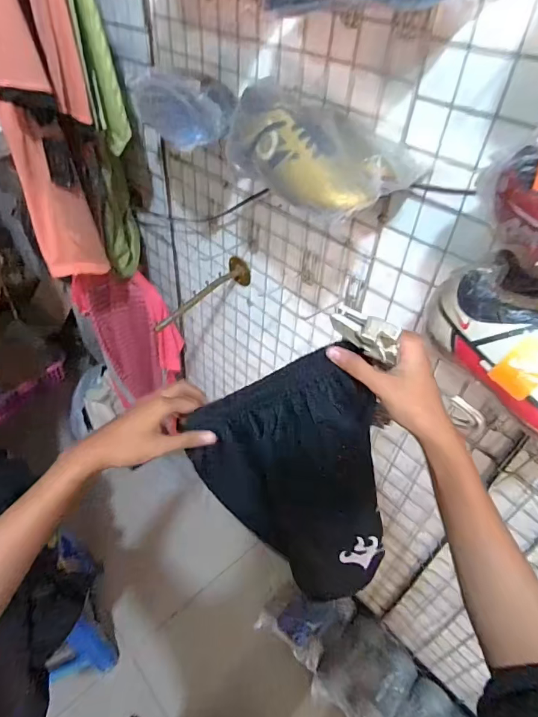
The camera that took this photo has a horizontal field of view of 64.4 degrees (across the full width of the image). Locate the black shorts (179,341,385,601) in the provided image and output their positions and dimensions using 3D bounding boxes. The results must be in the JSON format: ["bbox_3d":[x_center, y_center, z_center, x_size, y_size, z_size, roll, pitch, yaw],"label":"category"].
[{"bbox_3d":[0.038,0.143,0.508,0.235,0.348,0.104,22,47,18],"label":"black shorts"}]

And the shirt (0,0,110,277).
[{"bbox_3d":[-0.389,-0.432,0.762,0.158,0.620,0.116,-25,51,-26],"label":"shirt"}]

